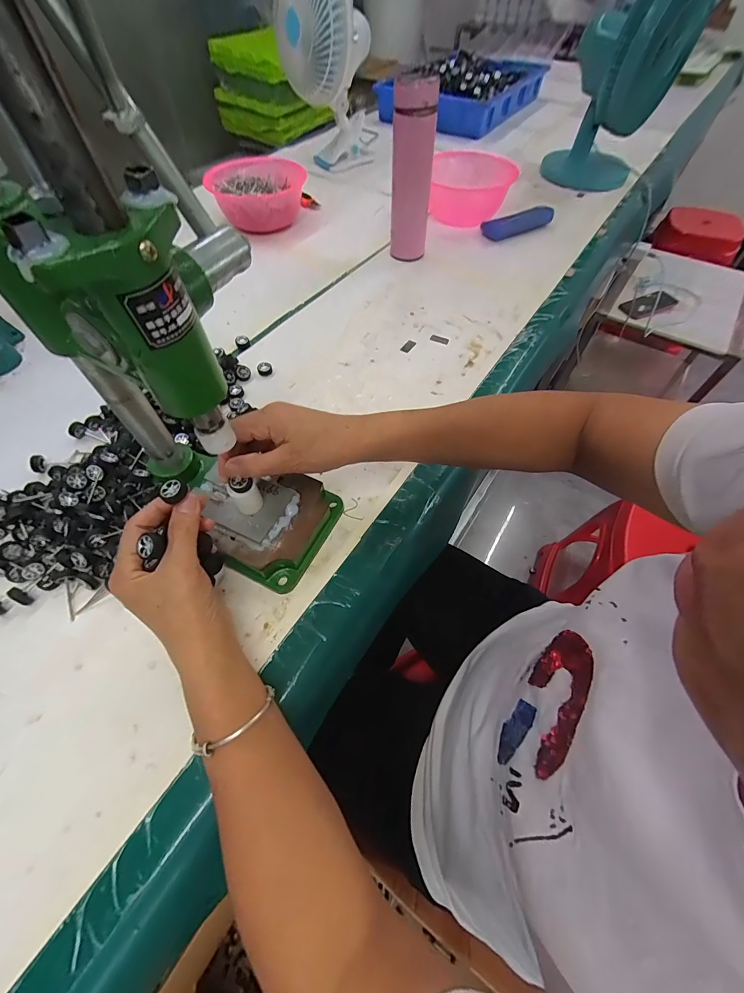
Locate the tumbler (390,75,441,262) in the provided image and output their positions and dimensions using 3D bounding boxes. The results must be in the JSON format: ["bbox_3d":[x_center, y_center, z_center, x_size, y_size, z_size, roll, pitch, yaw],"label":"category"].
[{"bbox_3d":[0.064,-0.514,0.604,0.063,0.232,0.059,0,59,-1],"label":"tumbler"}]

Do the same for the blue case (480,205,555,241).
[{"bbox_3d":[0.297,-0.563,0.767,0.165,0.032,0.043,-23,60,-15],"label":"blue case"}]

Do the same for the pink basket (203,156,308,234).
[{"bbox_3d":[-0.231,-0.600,0.741,0.170,0.072,0.150,11,59,6],"label":"pink basket"}]

